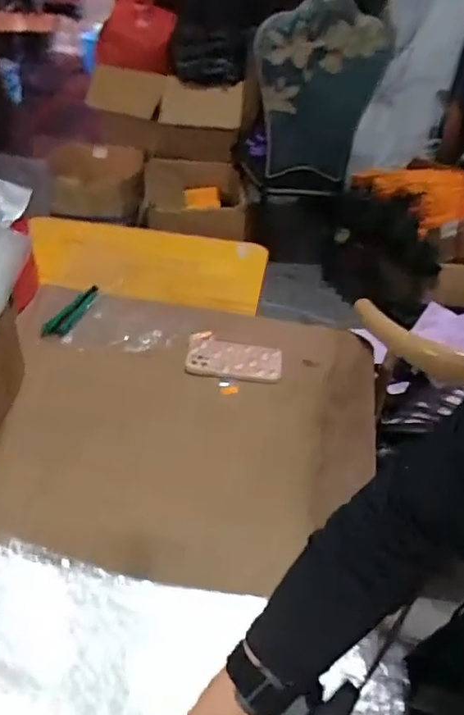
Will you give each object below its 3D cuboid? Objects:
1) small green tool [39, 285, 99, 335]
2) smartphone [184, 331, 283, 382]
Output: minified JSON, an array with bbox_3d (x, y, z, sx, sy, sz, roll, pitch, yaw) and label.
[{"bbox_3d":[-0.293,-0.091,1.031,0.043,0.018,0.168,13,41,10],"label":"small green tool"},{"bbox_3d":[0.005,-0.002,0.956,0.163,0.017,0.094,6,48,2],"label":"smartphone"}]

